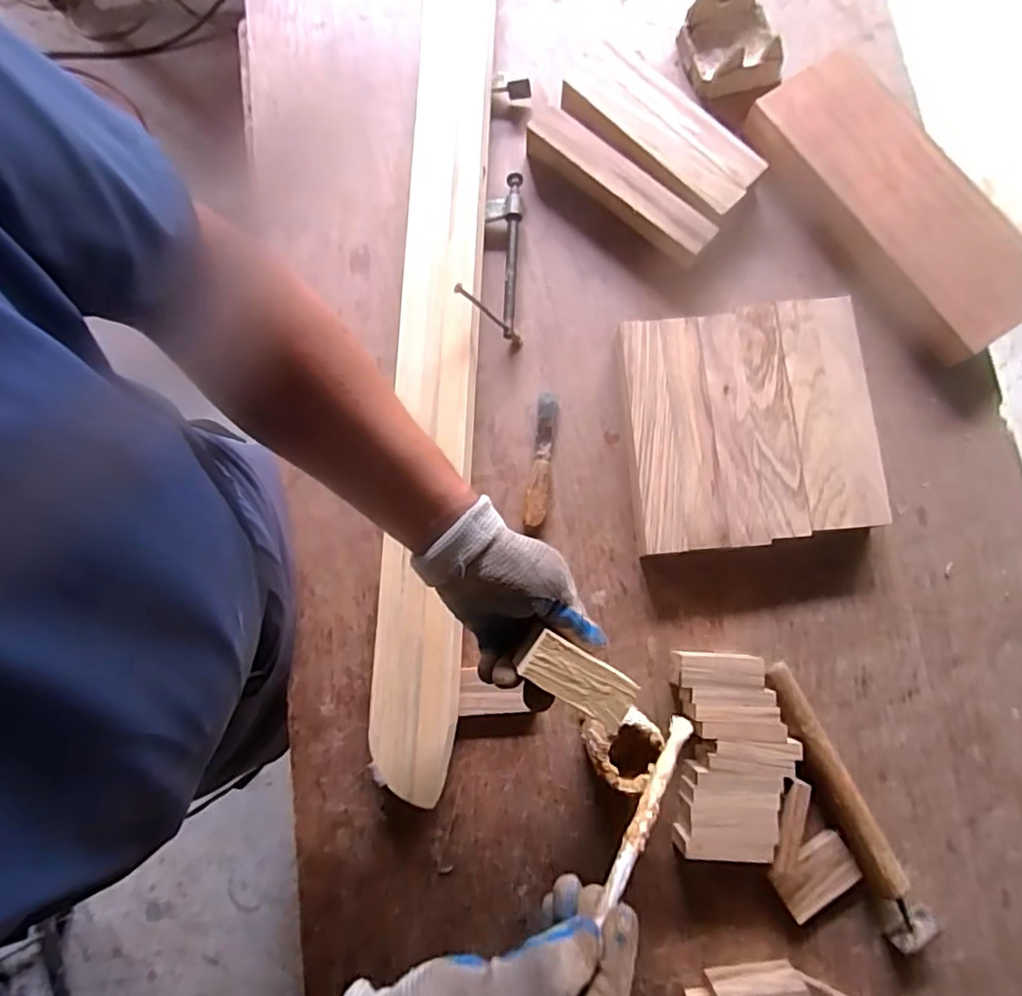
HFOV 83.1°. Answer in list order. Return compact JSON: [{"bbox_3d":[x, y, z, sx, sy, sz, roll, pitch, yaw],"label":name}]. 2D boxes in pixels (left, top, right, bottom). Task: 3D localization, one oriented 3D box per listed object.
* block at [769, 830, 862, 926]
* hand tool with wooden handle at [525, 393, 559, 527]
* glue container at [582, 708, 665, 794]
[{"bbox_3d":[0.297,0.368,0.561,0.079,0.012,0.054,-31,81,-5],"label":"block"},{"bbox_3d":[0.035,-0.045,0.641,0.023,0.014,0.154,7,80,2],"label":"hand tool with wooden handle"},{"bbox_3d":[0.101,0.230,0.550,0.059,0.088,0.064,0,80,0],"label":"glue container"}]

